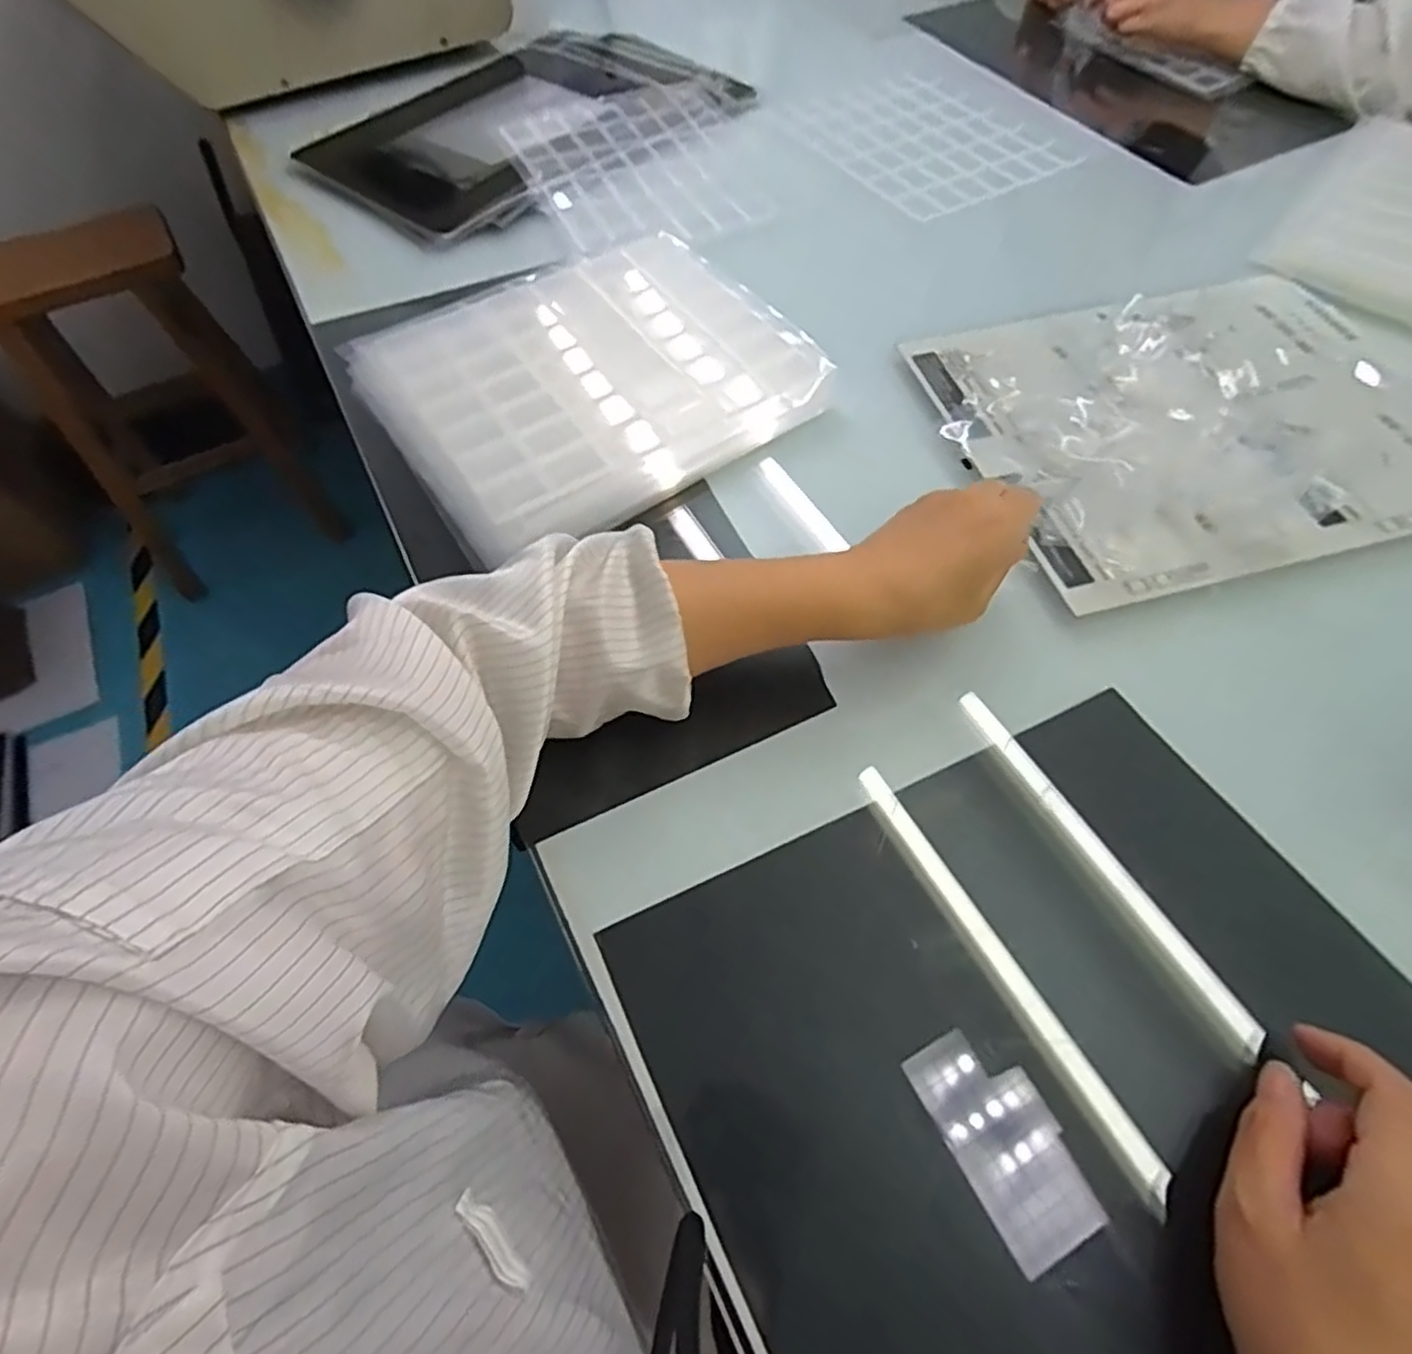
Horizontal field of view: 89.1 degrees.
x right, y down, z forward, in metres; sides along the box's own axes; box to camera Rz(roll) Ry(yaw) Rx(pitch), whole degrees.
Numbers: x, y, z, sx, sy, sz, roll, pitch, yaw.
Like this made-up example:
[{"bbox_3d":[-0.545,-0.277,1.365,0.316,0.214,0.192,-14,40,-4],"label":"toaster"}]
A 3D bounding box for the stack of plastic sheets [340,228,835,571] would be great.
[{"bbox_3d":[-0.083,-0.219,0.515,0.287,0.034,0.251,-33,64,-18],"label":"stack of plastic sheets"}]

